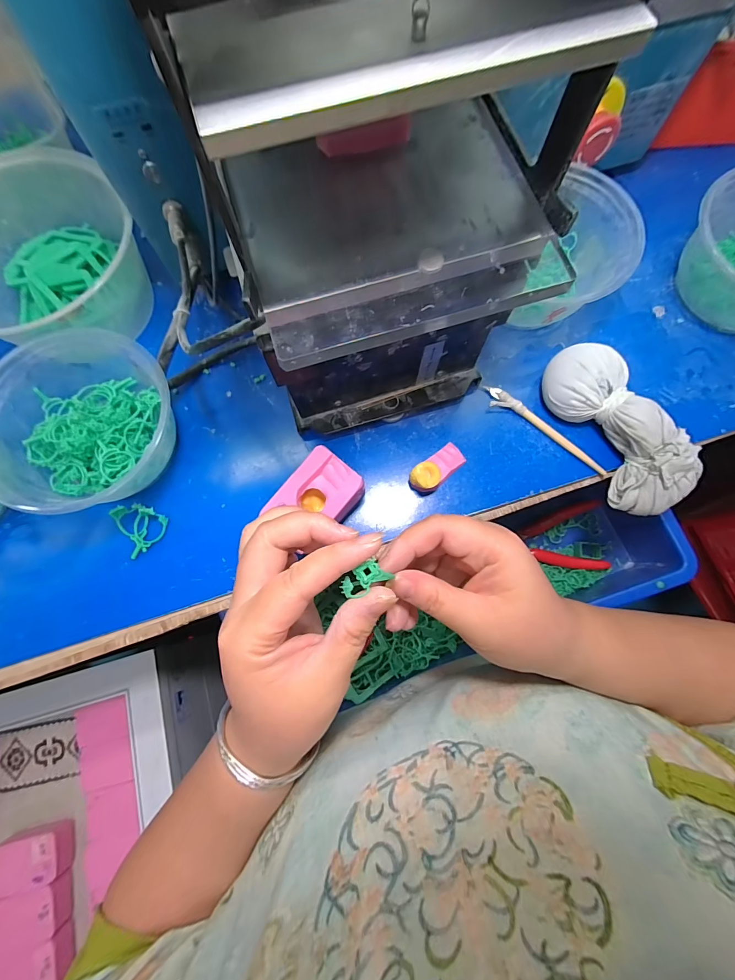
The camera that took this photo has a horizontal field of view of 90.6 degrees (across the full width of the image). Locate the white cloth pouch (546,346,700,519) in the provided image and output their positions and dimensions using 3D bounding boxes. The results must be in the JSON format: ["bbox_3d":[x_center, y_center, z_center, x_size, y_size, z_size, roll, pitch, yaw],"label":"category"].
[{"bbox_3d":[0.192,-0.049,0.279,0.054,0.043,0.139,-31,78,-6],"label":"white cloth pouch"}]

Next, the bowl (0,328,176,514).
[{"bbox_3d":[-0.214,-0.050,0.280,0.122,0.060,0.134,0,76,1],"label":"bowl"}]

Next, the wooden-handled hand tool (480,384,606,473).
[{"bbox_3d":[0.146,-0.051,0.299,0.113,0.007,0.016,35,79,9],"label":"wooden-handled hand tool"}]

